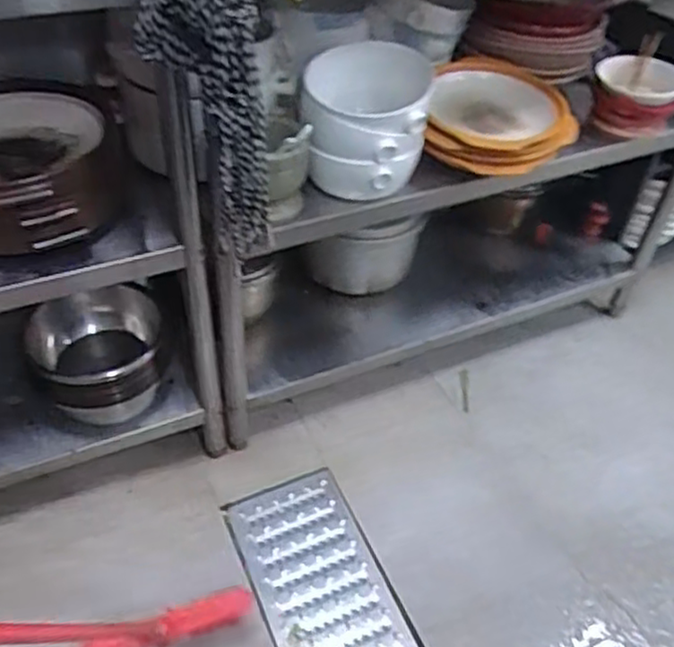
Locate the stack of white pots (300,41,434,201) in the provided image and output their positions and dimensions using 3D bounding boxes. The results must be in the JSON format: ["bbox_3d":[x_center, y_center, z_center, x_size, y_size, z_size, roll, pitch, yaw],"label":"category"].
[{"bbox_3d":[0.051,-0.358,1.253,0.214,0.173,0.255,1,45,-3],"label":"stack of white pots"}]

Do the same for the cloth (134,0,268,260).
[{"bbox_3d":[-0.176,-0.268,0.935,0.154,0.437,0.070,2,45,-2],"label":"cloth"}]

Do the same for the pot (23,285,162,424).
[{"bbox_3d":[-0.465,0.075,1.377,0.249,0.219,0.200,-5,45,-9],"label":"pot"}]

